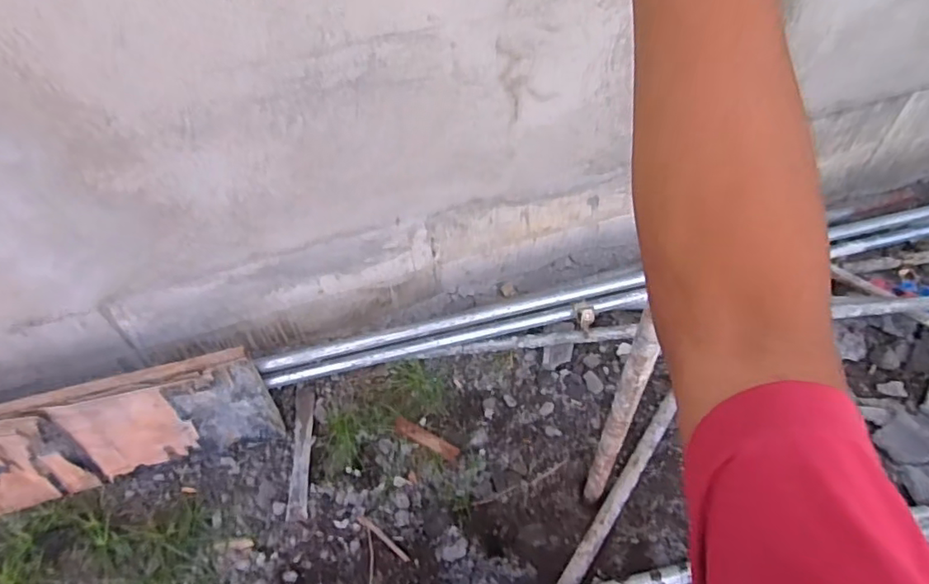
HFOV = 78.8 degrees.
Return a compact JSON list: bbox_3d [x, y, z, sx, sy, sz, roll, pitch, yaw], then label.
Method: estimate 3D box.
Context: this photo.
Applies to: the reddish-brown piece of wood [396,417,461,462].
[{"bbox_3d":[-0.123,0.473,1.815,0.224,0.013,0.048,28,73,2],"label":"reddish-brown piece of wood"}]

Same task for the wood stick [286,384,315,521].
[{"bbox_3d":[-0.524,0.500,1.820,0.064,0.025,0.448,-5,54,-2],"label":"wood stick"}]

